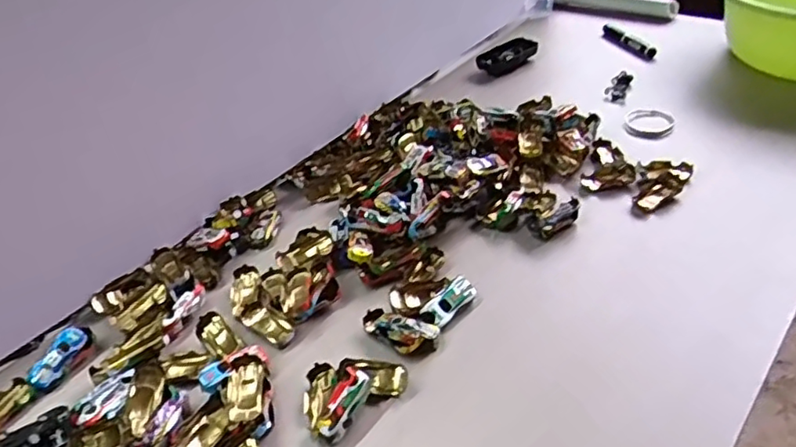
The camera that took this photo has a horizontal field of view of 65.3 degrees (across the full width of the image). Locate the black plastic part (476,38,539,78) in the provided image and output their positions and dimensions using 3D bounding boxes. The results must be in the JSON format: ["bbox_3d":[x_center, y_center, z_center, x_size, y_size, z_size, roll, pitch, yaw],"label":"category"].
[{"bbox_3d":[0.187,-0.278,1.033,0.112,0.039,0.041,-23,44,-2],"label":"black plastic part"}]

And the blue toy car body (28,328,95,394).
[{"bbox_3d":[-0.332,0.131,0.613,0.032,0.017,0.067,7,41,18],"label":"blue toy car body"}]

